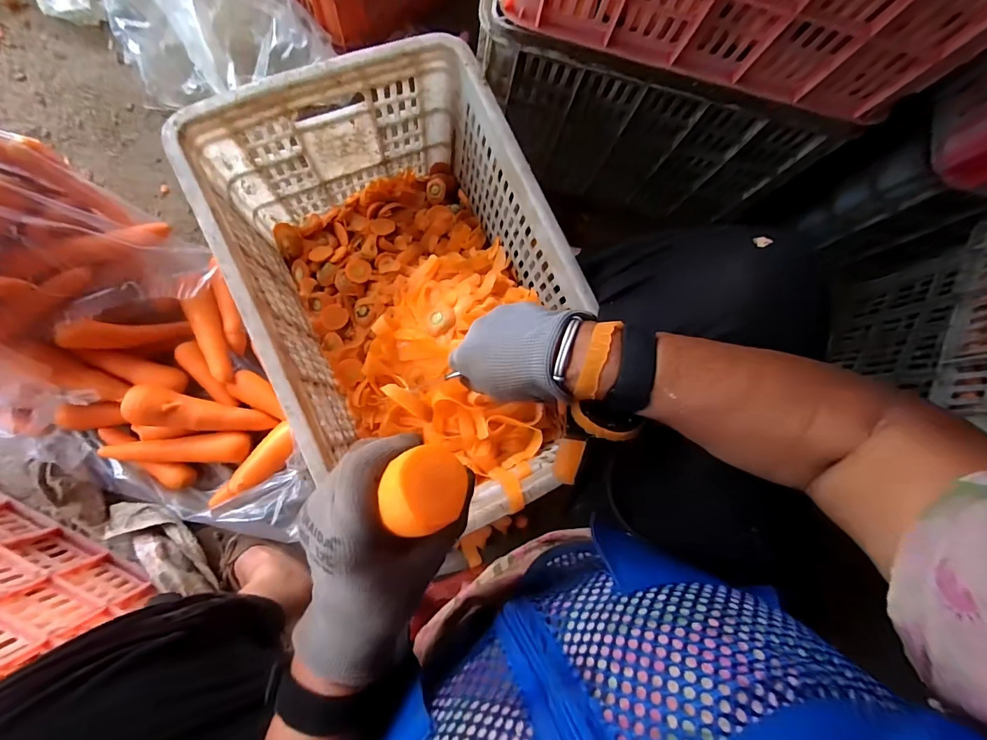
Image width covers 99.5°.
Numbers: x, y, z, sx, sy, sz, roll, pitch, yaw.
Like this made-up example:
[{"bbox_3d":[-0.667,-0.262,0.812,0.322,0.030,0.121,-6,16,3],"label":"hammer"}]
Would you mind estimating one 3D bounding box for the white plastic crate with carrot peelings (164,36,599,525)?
[{"bbox_3d":[-0.096,-0.087,0.551,0.345,0.232,0.511,-24,86,-9],"label":"white plastic crate with carrot peelings"}]

